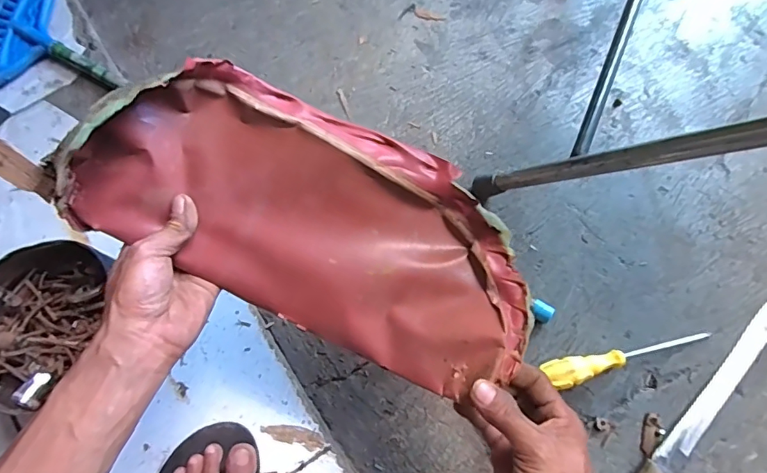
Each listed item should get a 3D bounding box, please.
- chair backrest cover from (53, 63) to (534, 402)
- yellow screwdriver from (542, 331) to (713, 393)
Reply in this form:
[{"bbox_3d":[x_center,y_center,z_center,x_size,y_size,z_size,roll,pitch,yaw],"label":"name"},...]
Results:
[{"bbox_3d":[-0.051,-0.013,0.400,0.367,0.086,0.168,27,78,-3],"label":"chair backrest cover"},{"bbox_3d":[0.289,0.140,0.574,0.205,0.027,0.032,-14,76,-3],"label":"yellow screwdriver"}]

